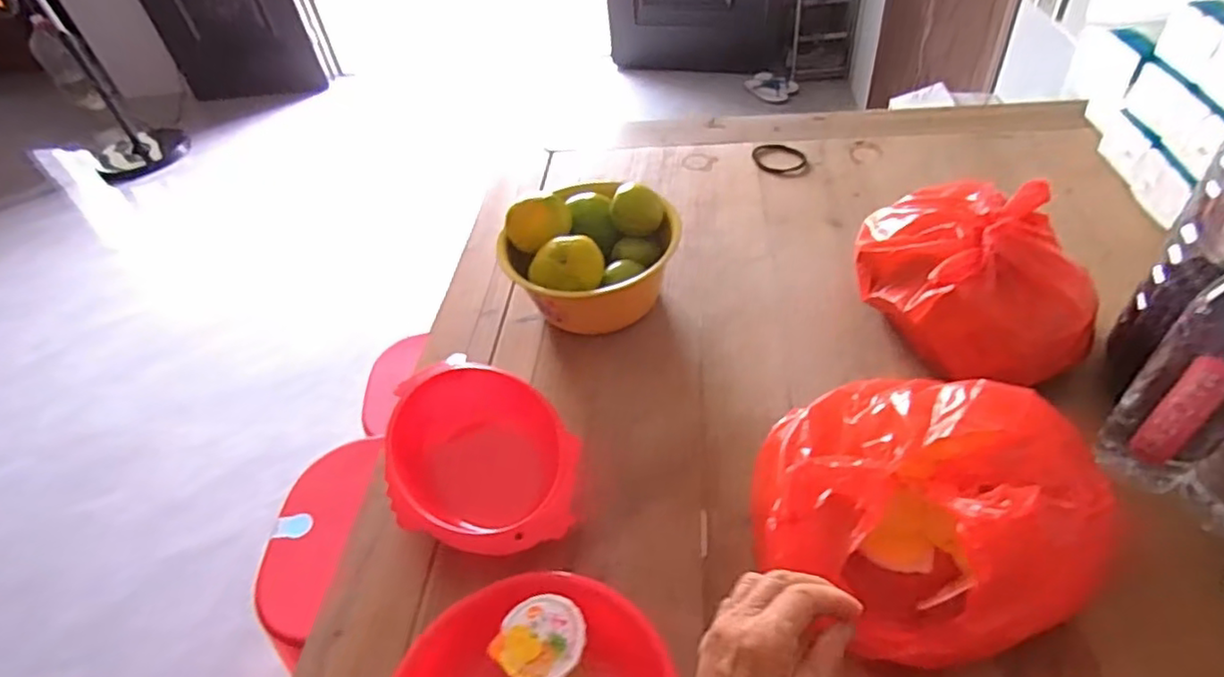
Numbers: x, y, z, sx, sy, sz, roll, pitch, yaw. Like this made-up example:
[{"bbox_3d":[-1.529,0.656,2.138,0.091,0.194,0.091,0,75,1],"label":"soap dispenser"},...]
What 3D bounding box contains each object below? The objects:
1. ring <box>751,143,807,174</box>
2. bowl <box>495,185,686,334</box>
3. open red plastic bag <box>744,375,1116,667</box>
[{"bbox_3d":[0.222,-0.241,0.864,0.061,0.005,0.077,-15,45,-8],"label":"ring"},{"bbox_3d":[-0.019,-0.085,0.678,0.152,0.103,0.159,-4,45,4],"label":"bowl"},{"bbox_3d":[0.208,0.114,0.455,0.207,0.111,0.205,-32,50,-23],"label":"open red plastic bag"}]

